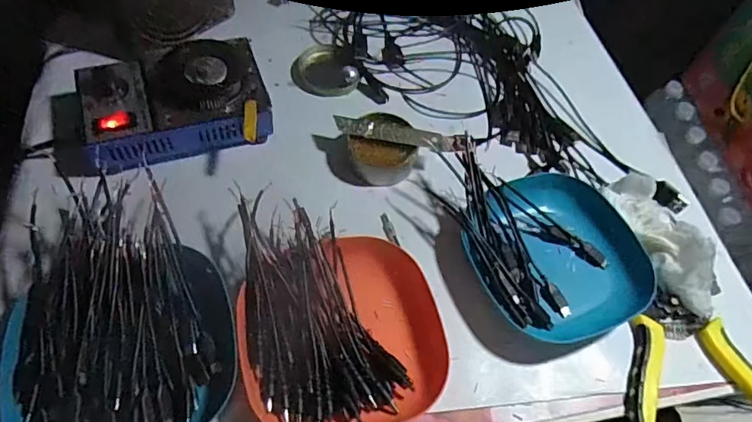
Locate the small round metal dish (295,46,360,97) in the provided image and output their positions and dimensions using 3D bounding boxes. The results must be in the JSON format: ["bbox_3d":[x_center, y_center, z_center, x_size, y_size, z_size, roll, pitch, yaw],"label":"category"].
[{"bbox_3d":[-0.053,-0.146,0.523,0.054,0.015,0.063,-29,67,-22],"label":"small round metal dish"}]

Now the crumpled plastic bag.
[{"bbox_3d":[0.243,0.022,0.432,0.041,0.032,0.126,-19,64,-18],"label":"crumpled plastic bag"}]

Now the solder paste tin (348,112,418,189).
[{"bbox_3d":[0.007,-0.055,0.461,0.057,0.027,0.062,3,59,-6],"label":"solder paste tin"}]

